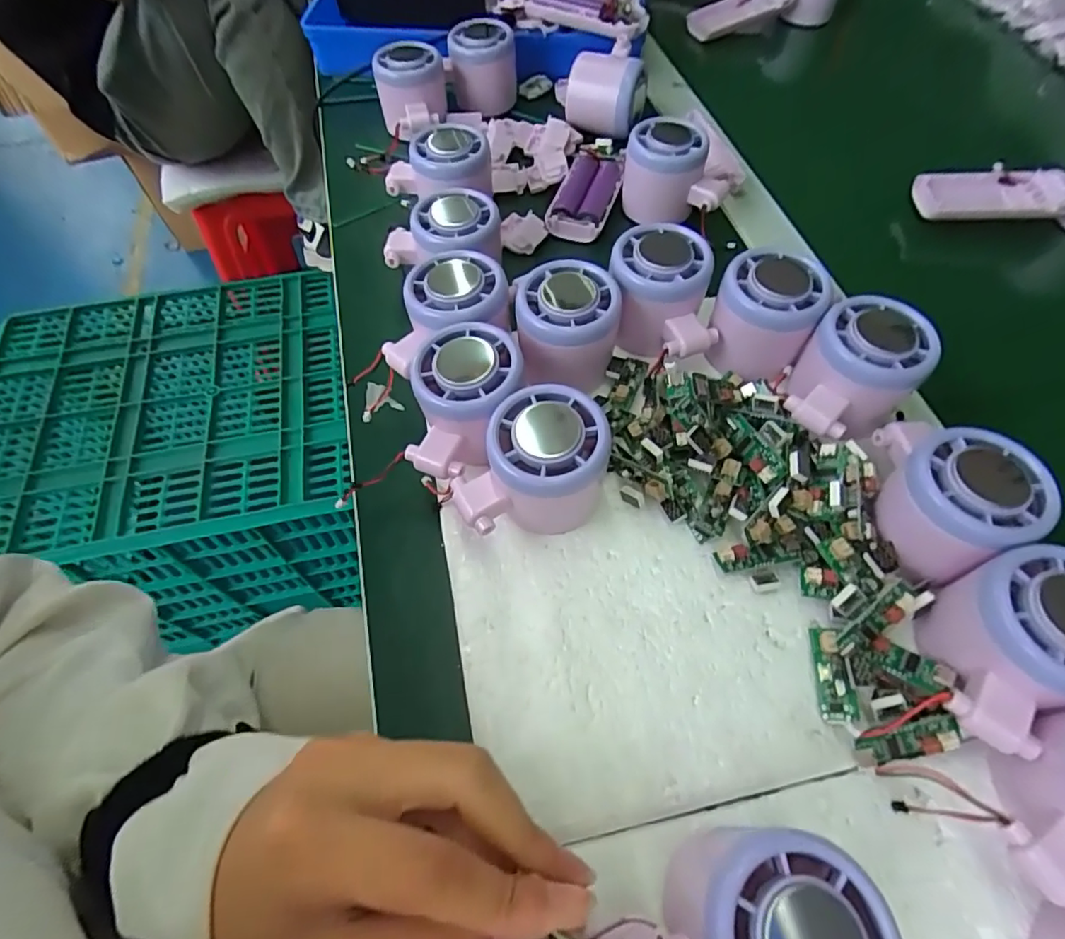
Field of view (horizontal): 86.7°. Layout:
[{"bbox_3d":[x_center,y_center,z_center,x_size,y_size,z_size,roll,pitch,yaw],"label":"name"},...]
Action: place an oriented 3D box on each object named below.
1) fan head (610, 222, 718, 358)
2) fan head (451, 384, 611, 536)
[{"bbox_3d":[0.073,-0.097,0.326,0.055,0.055,0.068,4,60,4],"label":"fan head"},{"bbox_3d":[-0.001,0.000,0.271,0.071,0.060,0.054,-9,60,-3],"label":"fan head"}]

